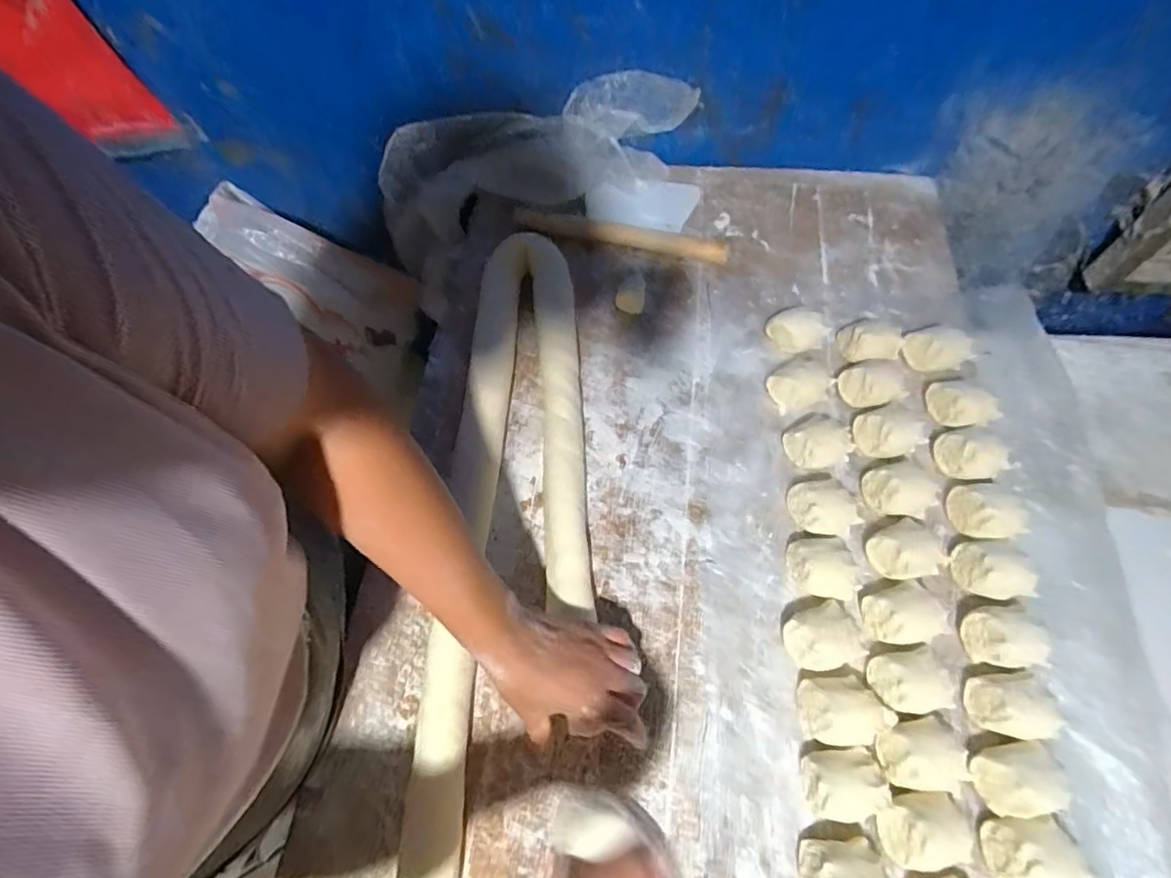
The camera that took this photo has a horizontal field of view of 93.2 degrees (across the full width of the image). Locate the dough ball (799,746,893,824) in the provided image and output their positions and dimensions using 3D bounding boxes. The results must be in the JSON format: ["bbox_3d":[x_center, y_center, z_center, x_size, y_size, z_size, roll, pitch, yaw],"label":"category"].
[{"bbox_3d":[0.202,0.268,0.429,0.058,0.033,0.048,-5,64,1],"label":"dough ball"}]

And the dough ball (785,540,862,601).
[{"bbox_3d":[0.212,0.117,0.500,0.049,0.033,0.052,-1,64,3],"label":"dough ball"}]

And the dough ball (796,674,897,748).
[{"bbox_3d":[0.213,0.221,0.451,0.068,0.033,0.050,-6,64,1],"label":"dough ball"}]

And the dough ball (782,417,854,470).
[{"bbox_3d":[0.232,0.005,0.552,0.056,0.030,0.048,-26,65,-9],"label":"dough ball"}]

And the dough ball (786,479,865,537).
[{"bbox_3d":[0.225,0.064,0.524,0.052,0.033,0.053,-1,64,3],"label":"dough ball"}]

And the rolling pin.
[{"bbox_3d":[0.039,-0.260,0.701,0.276,0.021,0.029,15,66,10],"label":"rolling pin"}]

